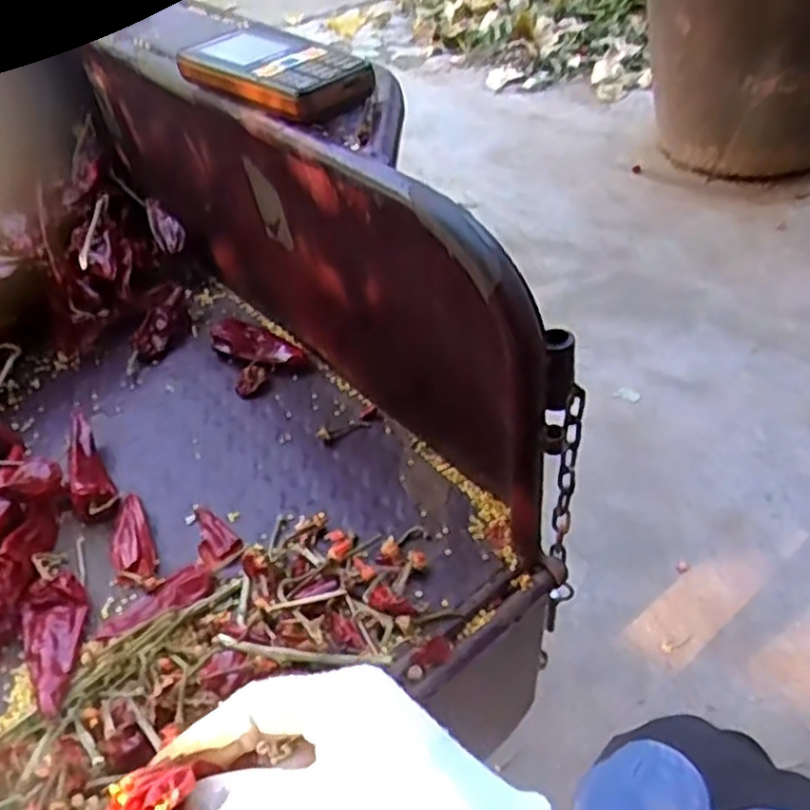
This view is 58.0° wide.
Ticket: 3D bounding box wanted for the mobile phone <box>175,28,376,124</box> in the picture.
[{"bbox_3d":[-0.079,-0.202,0.438,0.121,0.021,0.059,34,58,31],"label":"mobile phone"}]

